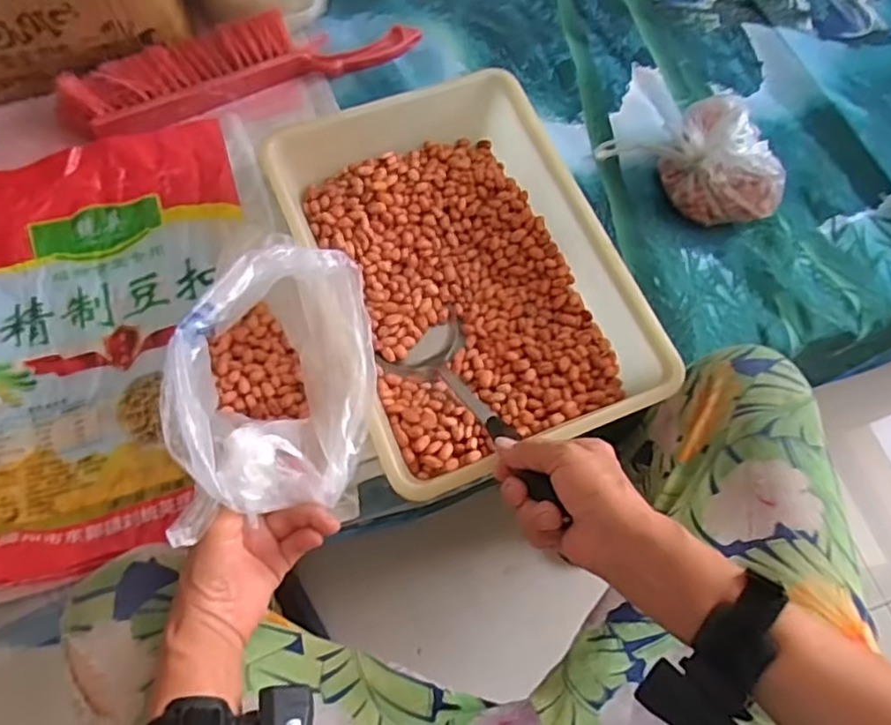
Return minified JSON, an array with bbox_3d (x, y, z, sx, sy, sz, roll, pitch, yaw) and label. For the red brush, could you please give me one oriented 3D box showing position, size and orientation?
[{"bbox_3d":[-0.227,-0.333,0.730,0.384,0.054,0.078,-22,71,-11],"label":"red brush"}]

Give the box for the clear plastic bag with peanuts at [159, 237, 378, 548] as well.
[{"bbox_3d":[-0.126,0.023,0.513,0.135,0.160,0.209,-7,69,-6],"label":"clear plastic bag with peanuts"}]

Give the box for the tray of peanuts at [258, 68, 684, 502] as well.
[{"bbox_3d":[0.010,-0.090,0.627,0.260,0.087,0.385,-21,71,-10],"label":"tray of peanuts"}]

